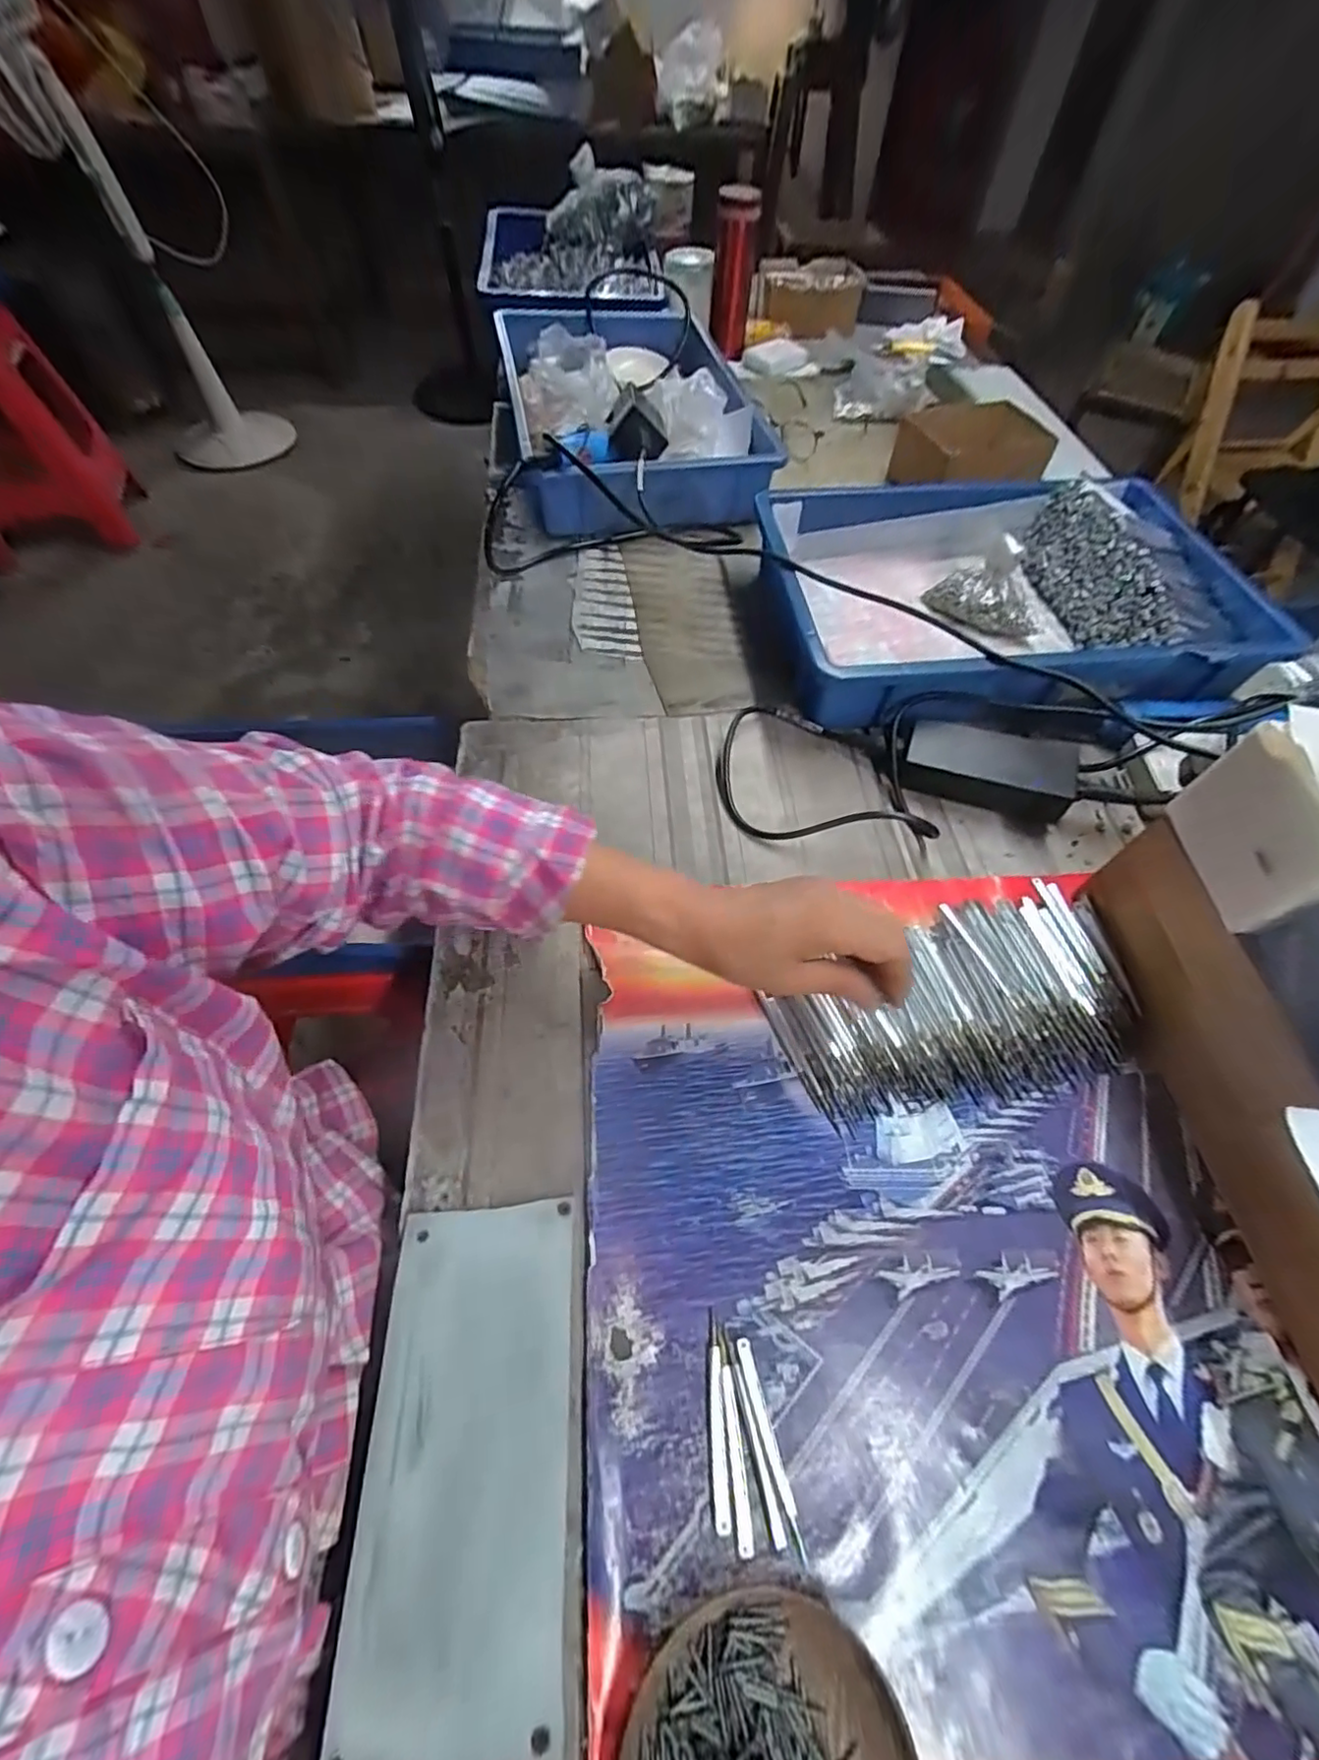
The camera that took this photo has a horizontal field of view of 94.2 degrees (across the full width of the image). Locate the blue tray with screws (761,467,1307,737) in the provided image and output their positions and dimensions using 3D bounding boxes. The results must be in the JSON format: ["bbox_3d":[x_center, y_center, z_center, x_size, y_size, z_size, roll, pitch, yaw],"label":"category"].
[{"bbox_3d":[0.336,-0.284,0.609,0.442,0.080,0.286,-5,60,-3],"label":"blue tray with screws"}]

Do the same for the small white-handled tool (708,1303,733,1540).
[{"bbox_3d":[0.029,0.271,0.309,0.008,0.005,0.084,-2,60,-2],"label":"small white-handled tool"}]

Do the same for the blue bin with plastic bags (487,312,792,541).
[{"bbox_3d":[-0.033,-0.585,0.772,0.284,0.108,0.445,-9,60,-6],"label":"blue bin with plastic bags"}]

